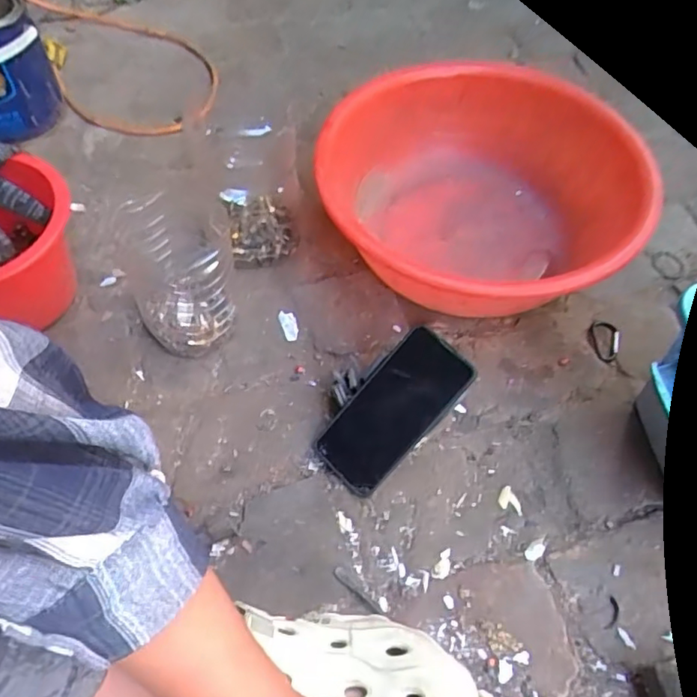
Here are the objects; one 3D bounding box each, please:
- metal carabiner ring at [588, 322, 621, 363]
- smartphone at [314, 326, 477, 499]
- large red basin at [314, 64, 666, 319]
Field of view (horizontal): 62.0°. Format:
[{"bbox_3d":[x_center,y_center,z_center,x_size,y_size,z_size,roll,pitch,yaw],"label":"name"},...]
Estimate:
[{"bbox_3d":[0.277,-0.008,0.628,0.031,0.004,0.051,16,59,7],"label":"metal carabiner ring"},{"bbox_3d":[0.040,0.059,0.532,0.072,0.008,0.158,44,99,17],"label":"smartphone"},{"bbox_3d":[0.138,-0.158,0.650,0.332,0.181,0.313,35,63,20],"label":"large red basin"}]

